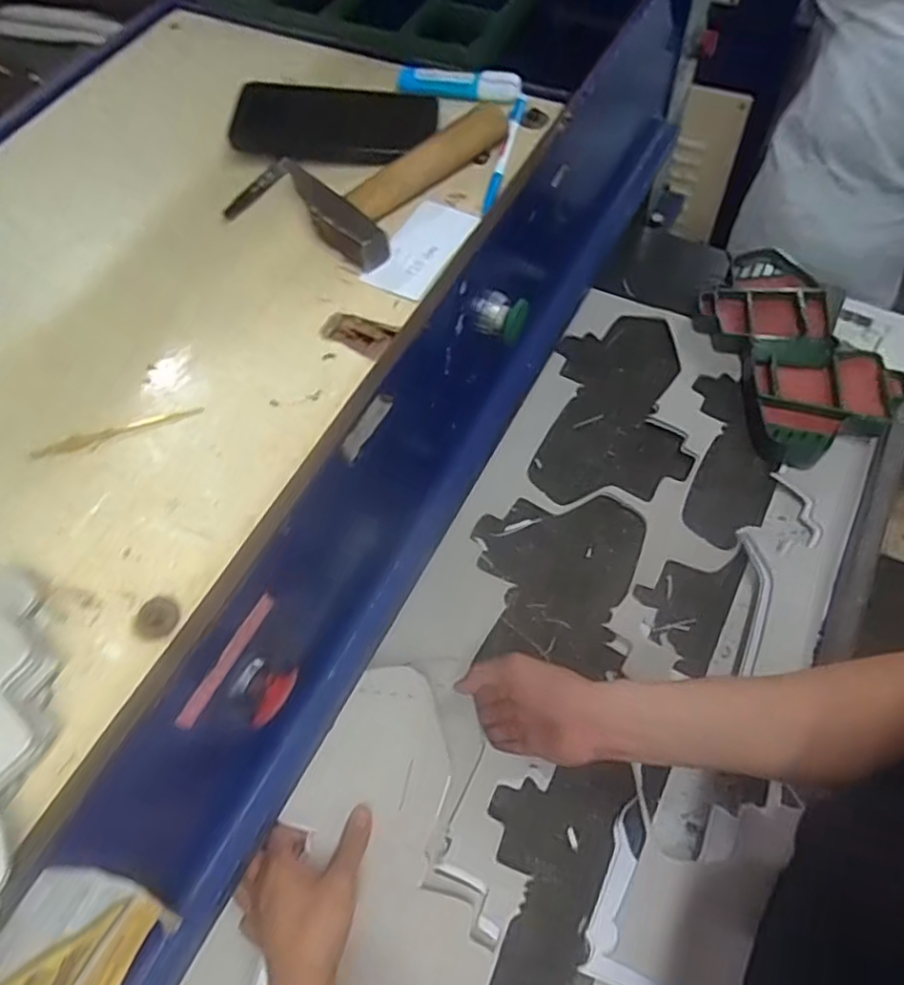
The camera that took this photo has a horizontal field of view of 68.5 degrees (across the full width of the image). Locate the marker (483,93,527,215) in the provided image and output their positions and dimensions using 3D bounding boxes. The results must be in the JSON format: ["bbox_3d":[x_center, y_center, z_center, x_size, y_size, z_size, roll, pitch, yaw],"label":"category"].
[{"bbox_3d":[0.043,-0.269,0.515,0.009,0.011,0.133,11,62,9],"label":"marker"}]

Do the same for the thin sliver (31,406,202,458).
[{"bbox_3d":[-0.206,-0.038,0.410,0.102,0.004,0.012,-15,62,-5],"label":"thin sliver"}]

